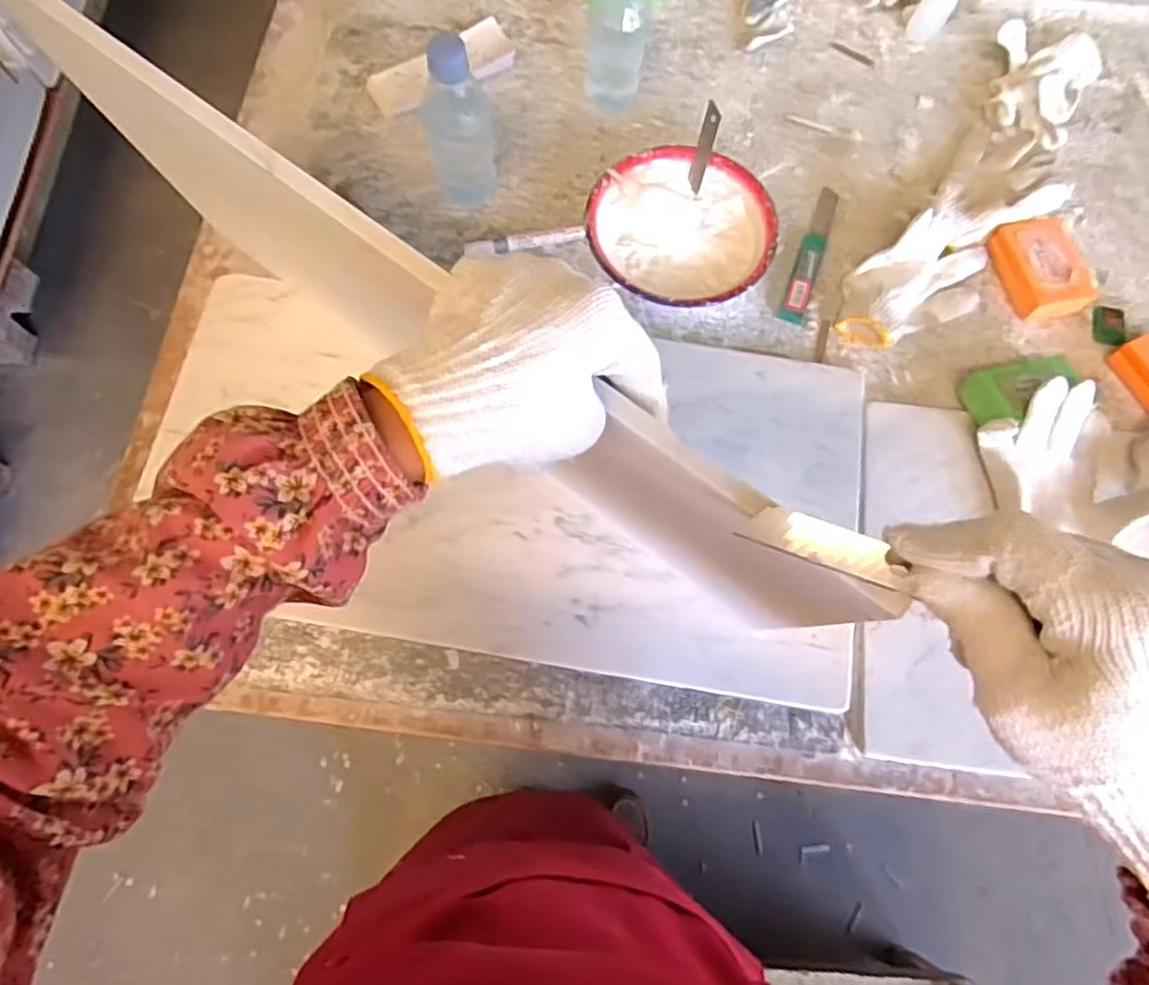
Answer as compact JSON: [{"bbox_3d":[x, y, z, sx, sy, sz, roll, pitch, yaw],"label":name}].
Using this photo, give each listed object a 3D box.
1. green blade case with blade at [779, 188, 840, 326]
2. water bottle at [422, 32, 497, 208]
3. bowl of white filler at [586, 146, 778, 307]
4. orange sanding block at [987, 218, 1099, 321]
[{"bbox_3d":[0.235,-0.239,0.702,0.023,0.012,0.168,19,72,5],"label":"green blade case with blade"},{"bbox_3d":[-0.102,-0.316,0.637,0.059,0.159,0.055,-7,71,-4],"label":"water bottle"},{"bbox_3d":[0.100,-0.244,0.683,0.168,0.050,0.169,0,71,-1],"label":"bowl of white filler"},{"bbox_3d":[0.454,-0.219,0.693,0.068,0.036,0.101,-13,72,-6],"label":"orange sanding block"}]

